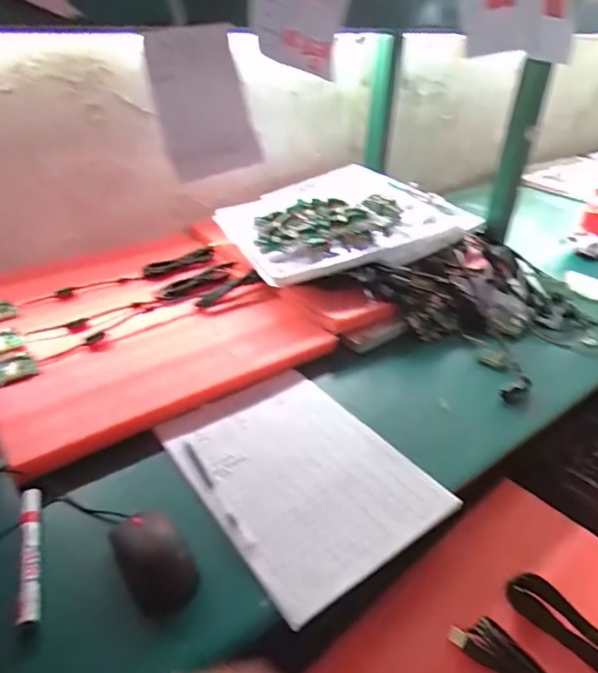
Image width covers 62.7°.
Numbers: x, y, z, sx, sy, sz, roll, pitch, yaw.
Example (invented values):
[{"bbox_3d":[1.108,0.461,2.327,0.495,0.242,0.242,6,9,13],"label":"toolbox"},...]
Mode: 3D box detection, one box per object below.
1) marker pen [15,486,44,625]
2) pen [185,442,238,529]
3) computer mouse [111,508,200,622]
[{"bbox_3d":[-0.246,0.195,0.450,0.017,0.015,0.142,-13,35,-20],"label":"marker pen"},{"bbox_3d":[-0.098,0.155,0.528,0.010,0.004,0.130,-18,37,-26],"label":"pen"},{"bbox_3d":[-0.132,0.197,0.441,0.054,0.034,0.095,-24,39,-32],"label":"computer mouse"}]

